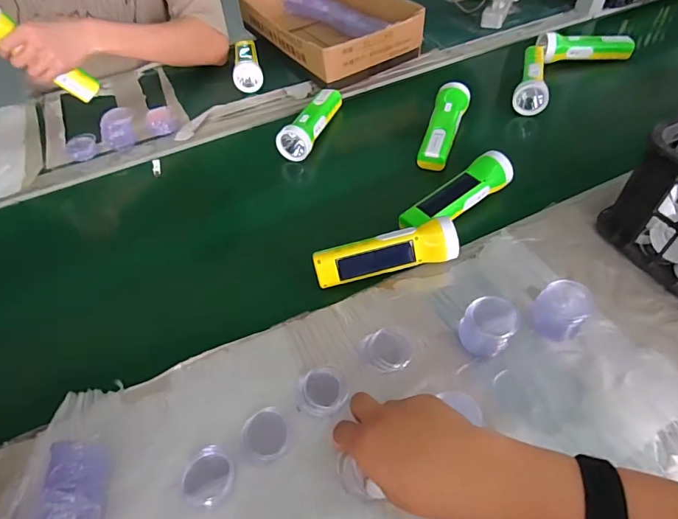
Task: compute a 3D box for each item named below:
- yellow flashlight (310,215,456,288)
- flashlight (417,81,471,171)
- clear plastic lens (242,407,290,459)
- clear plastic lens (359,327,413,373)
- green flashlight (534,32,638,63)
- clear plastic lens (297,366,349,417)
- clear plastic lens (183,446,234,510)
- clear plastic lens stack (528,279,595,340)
[{"bbox_3d":[0.054,-0.009,0.502,0.163,0.050,0.043,-9,51,-3],"label":"yellow flashlight"},{"bbox_3d":[0.164,-0.209,0.665,0.049,0.048,0.166,13,53,14],"label":"flashlight"},{"bbox_3d":[-0.067,0.159,0.391,0.040,0.014,0.044,-2,51,2],"label":"clear plastic lens"},{"bbox_3d":[0.049,0.094,0.448,0.053,0.010,0.044,-8,51,-2],"label":"clear plastic lens"},{"bbox_3d":[0.456,-0.388,0.791,0.171,0.047,0.049,1,51,5],"label":"green flashlight"},{"bbox_3d":[-0.016,0.128,0.416,0.048,0.012,0.043,-10,51,-4],"label":"clear plastic lens"},{"bbox_3d":[-0.113,0.189,0.373,0.041,0.015,0.045,-2,51,2],"label":"clear plastic lens"},{"bbox_3d":[0.230,0.051,0.442,0.048,0.052,0.042,31,59,26],"label":"clear plastic lens stack"}]

